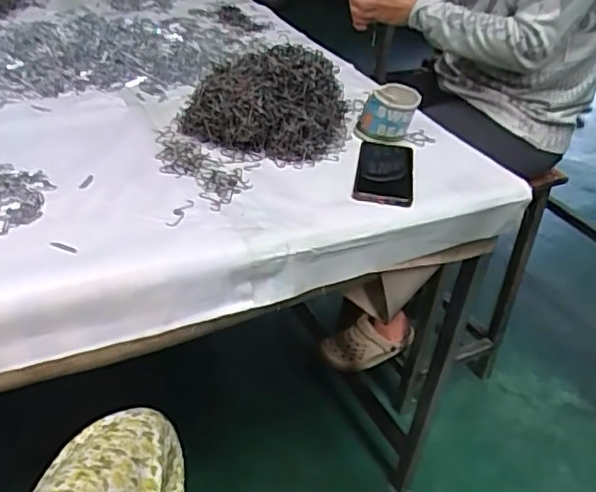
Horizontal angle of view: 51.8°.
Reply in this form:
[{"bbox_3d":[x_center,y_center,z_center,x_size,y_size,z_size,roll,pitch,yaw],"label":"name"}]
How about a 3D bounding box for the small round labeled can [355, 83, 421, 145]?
[{"bbox_3d":[0.141,-0.216,0.974,0.089,0.072,0.094,10,35,3],"label":"small round labeled can"}]

